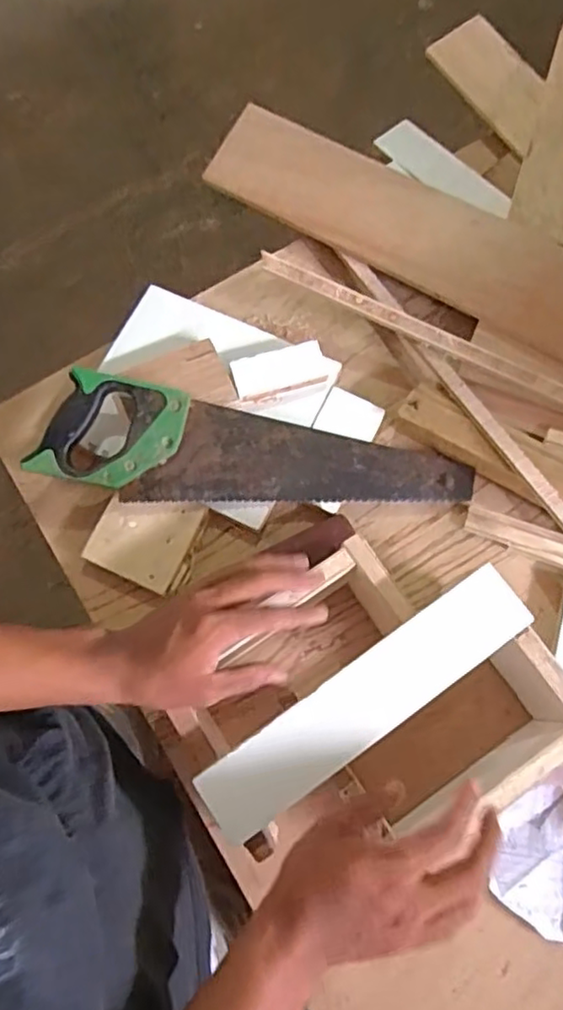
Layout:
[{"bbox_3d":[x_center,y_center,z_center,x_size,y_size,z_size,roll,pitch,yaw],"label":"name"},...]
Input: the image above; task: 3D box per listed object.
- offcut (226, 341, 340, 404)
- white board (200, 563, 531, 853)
[{"bbox_3d":[0.005,-0.143,0.717,0.114,0.021,0.052,-16,73,-3],"label":"offcut"},{"bbox_3d":[0.070,0.154,0.525,0.291,0.011,0.060,-34,75,-9],"label":"white board"}]

